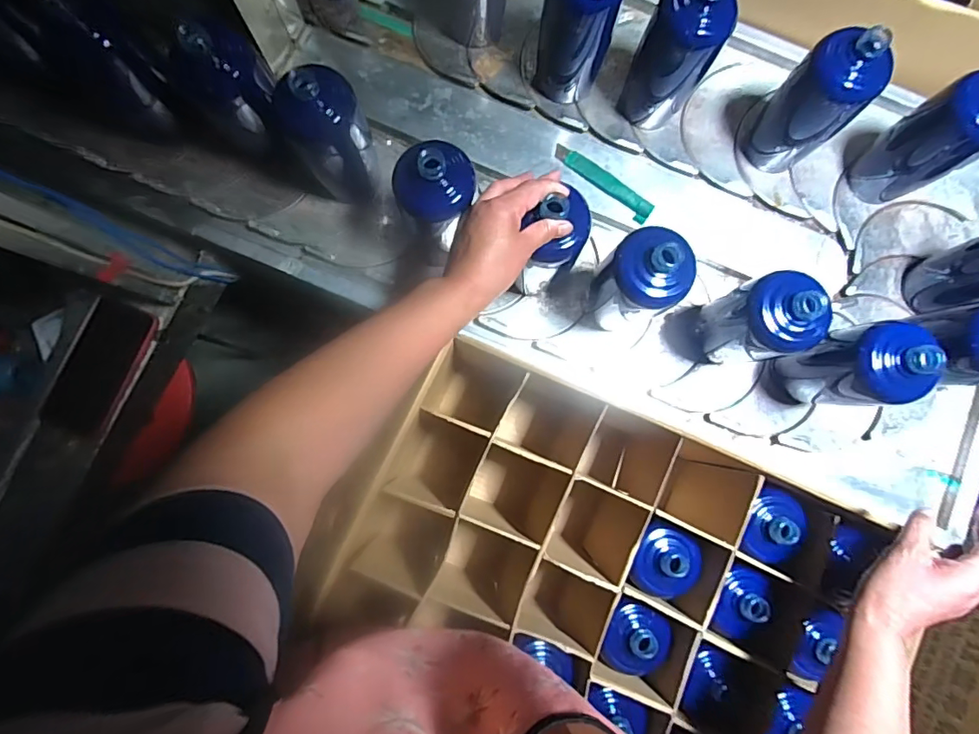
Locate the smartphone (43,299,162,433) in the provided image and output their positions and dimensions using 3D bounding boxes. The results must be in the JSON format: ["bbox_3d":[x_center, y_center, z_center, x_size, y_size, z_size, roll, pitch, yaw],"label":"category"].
[{"bbox_3d":[-0.485,0.000,0.643,0.081,0.008,0.169,24,83,-7],"label":"smartphone"}]

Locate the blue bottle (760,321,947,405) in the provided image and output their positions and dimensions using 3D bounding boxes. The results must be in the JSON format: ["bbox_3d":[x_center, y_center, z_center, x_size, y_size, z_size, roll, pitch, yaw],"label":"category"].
[{"bbox_3d":[0.389,0.002,0.555,0.080,0.192,0.076,-6,88,-10],"label":"blue bottle"}]

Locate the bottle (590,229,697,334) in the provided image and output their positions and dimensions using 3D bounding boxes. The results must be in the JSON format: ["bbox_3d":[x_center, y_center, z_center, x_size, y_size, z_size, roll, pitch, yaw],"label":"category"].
[{"bbox_3d":[0.157,-0.089,0.559,0.066,0.187,0.075,-43,94,-9],"label":"bottle"}]

